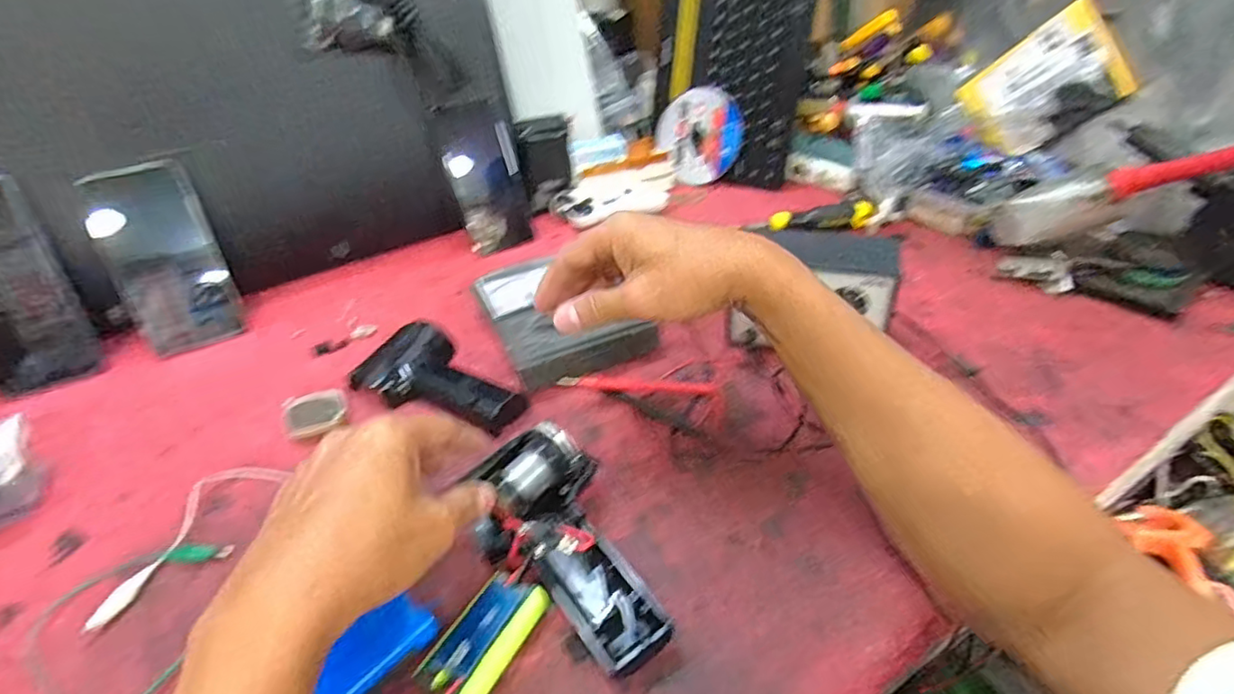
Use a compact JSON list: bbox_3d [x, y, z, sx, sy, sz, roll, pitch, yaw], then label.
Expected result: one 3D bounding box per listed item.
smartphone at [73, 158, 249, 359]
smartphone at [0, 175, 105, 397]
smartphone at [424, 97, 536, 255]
[{"bbox_3d":[-0.403,-0.078,0.552,0.081,0.161,0.006,-23,17,-27],"label":"smartphone"},{"bbox_3d":[-0.506,-0.048,0.510,0.081,0.169,0.014,-21,19,-21],"label":"smartphone"},{"bbox_3d":[-0.142,-0.186,0.678,0.081,0.152,0.014,-25,16,-19],"label":"smartphone"}]

